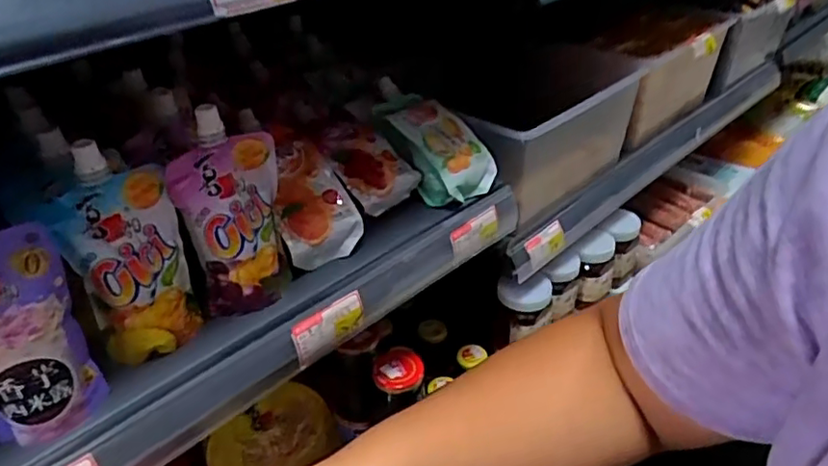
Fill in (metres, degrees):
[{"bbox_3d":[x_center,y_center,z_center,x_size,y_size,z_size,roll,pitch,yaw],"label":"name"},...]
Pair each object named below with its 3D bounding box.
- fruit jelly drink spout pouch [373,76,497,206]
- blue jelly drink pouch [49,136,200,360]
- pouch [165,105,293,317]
[{"bbox_3d":[0.017,-0.101,0.659,0.161,0.031,0.093,49,52,0],"label":"fruit jelly drink spout pouch"},{"bbox_3d":[-0.202,0.018,0.442,0.075,0.169,0.030,-20,38,-25],"label":"blue jelly drink pouch"},{"bbox_3d":[-0.139,-0.010,0.485,0.081,0.160,0.024,-20,38,-25],"label":"pouch"}]

